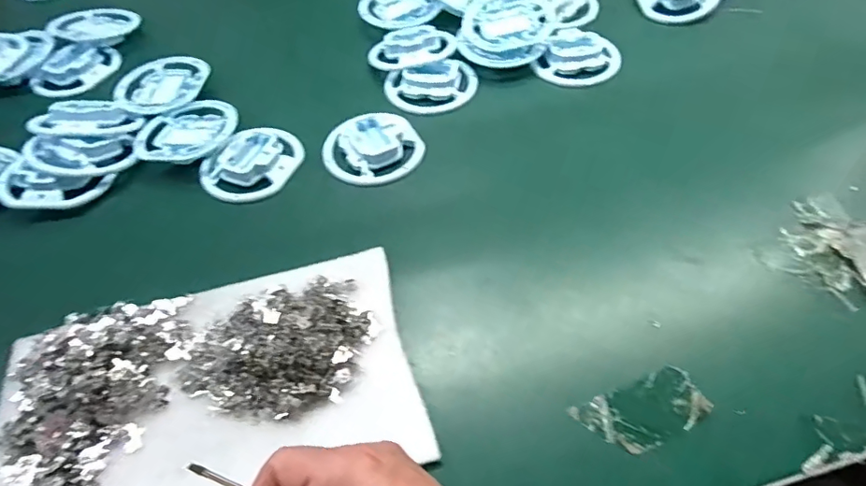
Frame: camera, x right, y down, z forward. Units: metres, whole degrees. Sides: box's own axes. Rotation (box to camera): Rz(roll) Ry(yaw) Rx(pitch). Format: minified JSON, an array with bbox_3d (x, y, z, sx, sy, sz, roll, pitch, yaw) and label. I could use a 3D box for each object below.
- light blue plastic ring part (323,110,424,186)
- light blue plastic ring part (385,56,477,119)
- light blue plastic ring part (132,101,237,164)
[{"bbox_3d":[-0.066,-0.100,0.562,0.098,0.026,0.093,-2,52,3],"label":"light blue plastic ring part"},{"bbox_3d":[-0.003,-0.174,0.600,0.101,0.019,0.078,-4,52,1],"label":"light blue plastic ring part"},{"bbox_3d":[-0.261,-0.123,0.572,0.104,0.018,0.091,7,53,9],"label":"light blue plastic ring part"}]

